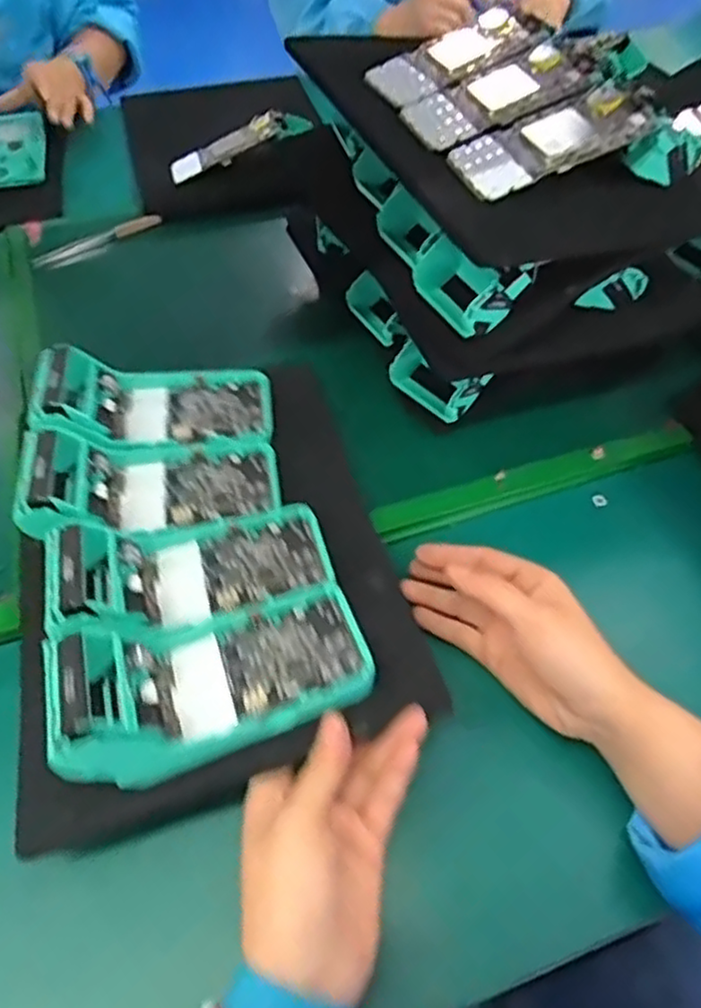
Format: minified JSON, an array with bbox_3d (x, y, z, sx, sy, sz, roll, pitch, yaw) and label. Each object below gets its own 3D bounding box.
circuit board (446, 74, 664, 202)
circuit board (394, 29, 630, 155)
[{"bbox_3d":[0.140,-0.253,0.474,0.134,0.013,0.065,-24,56,1],"label":"circuit board"},{"bbox_3d":[0.121,-0.308,0.510,0.156,0.016,0.071,-25,56,0],"label":"circuit board"}]

